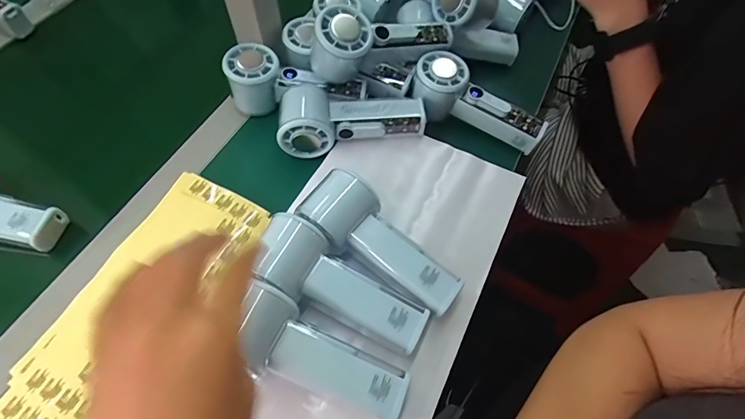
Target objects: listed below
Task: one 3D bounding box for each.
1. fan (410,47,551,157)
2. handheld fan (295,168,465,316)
[{"bbox_3d":[0.115,-0.116,0.446,0.150,0.050,0.051,26,63,13],"label":"fan"},{"bbox_3d":[0.007,0.031,0.353,0.151,0.058,0.055,33,65,16],"label":"handheld fan"}]

